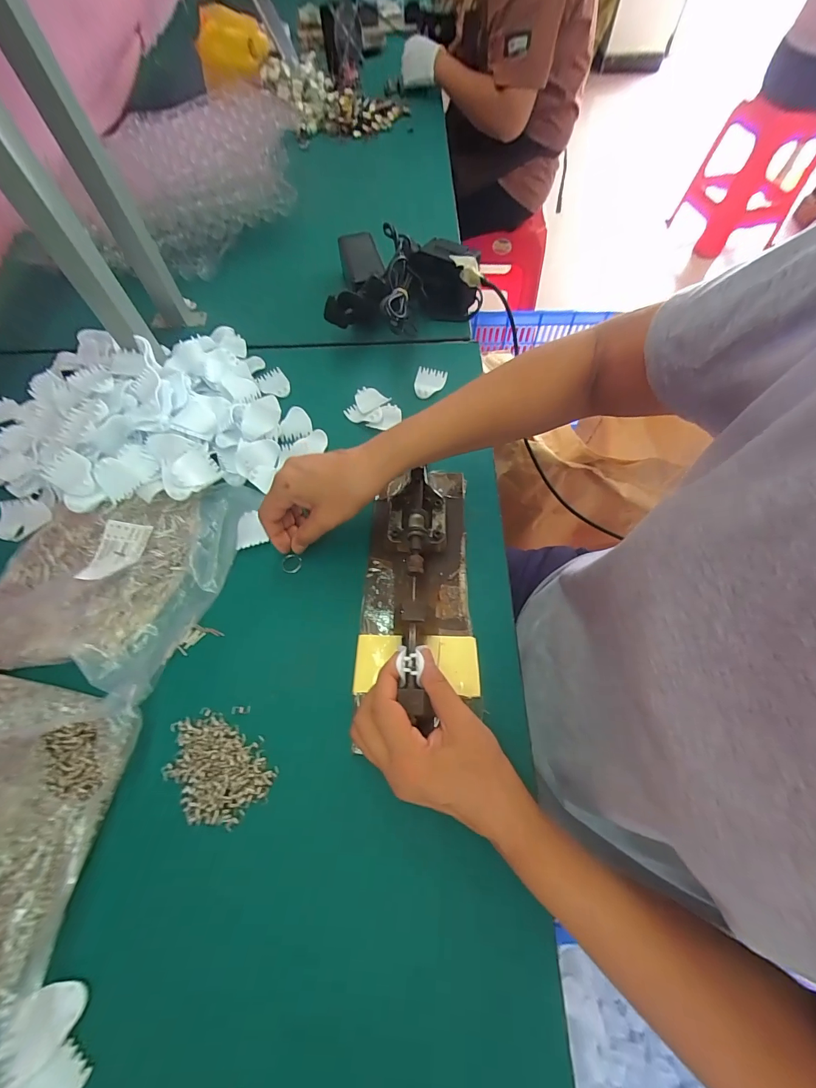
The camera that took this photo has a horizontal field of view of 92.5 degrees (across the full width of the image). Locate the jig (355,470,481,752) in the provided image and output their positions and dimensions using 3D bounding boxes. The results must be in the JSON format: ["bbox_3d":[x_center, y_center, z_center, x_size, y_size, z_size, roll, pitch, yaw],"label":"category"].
[{"bbox_3d":[0.011,0.021,0.363,0.105,0.054,0.243,2,62,2],"label":"jig"}]

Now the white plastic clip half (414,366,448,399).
[{"bbox_3d":[0.028,-0.209,0.508,0.039,0.010,0.045,12,63,7],"label":"white plastic clip half"}]

